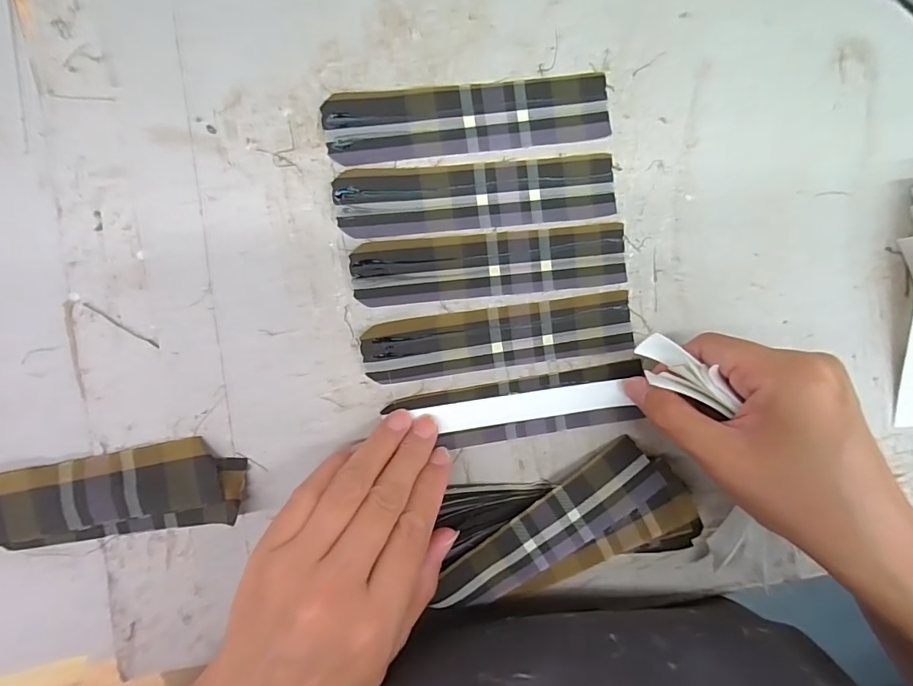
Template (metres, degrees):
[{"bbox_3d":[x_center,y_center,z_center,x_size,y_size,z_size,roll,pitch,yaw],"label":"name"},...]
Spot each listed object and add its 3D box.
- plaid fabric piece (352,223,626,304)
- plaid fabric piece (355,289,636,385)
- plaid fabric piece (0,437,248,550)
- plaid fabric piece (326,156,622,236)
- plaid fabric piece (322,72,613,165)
[{"bbox_3d":[0.019,-0.040,0.236,0.140,0.005,0.031,-6,96,-6],"label":"plaid fabric piece"},{"bbox_3d":[0.023,-0.003,0.239,0.140,0.004,0.032,-8,96,-6],"label":"plaid fabric piece"},{"bbox_3d":[-0.176,0.074,0.218,0.140,0.011,0.042,-5,96,-6],"label":"plaid fabric piece"},{"bbox_3d":[0.012,-0.074,0.230,0.140,0.008,0.031,-6,96,-6],"label":"plaid fabric piece"},{"bbox_3d":[0.008,-0.111,0.227,0.141,0.005,0.031,-8,97,-6],"label":"plaid fabric piece"}]

